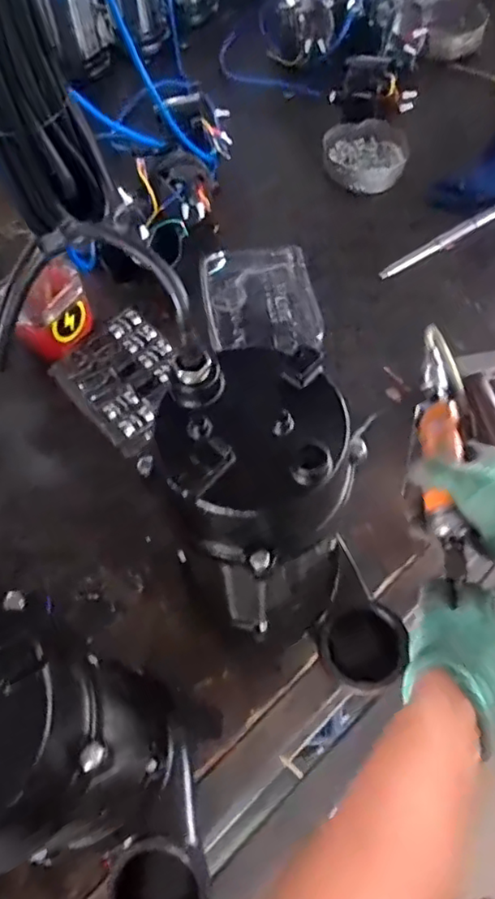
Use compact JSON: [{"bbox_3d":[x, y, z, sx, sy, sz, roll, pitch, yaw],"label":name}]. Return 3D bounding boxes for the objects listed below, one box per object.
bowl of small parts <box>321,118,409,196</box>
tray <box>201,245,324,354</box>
[{"bbox_3d":[0.182,-0.463,0.925,0.128,0.039,0.135,0,61,1],"label":"bowl of small parts"},{"bbox_3d":[0.018,-0.197,0.793,0.143,0.033,0.158,-8,62,-3],"label":"tray"}]

